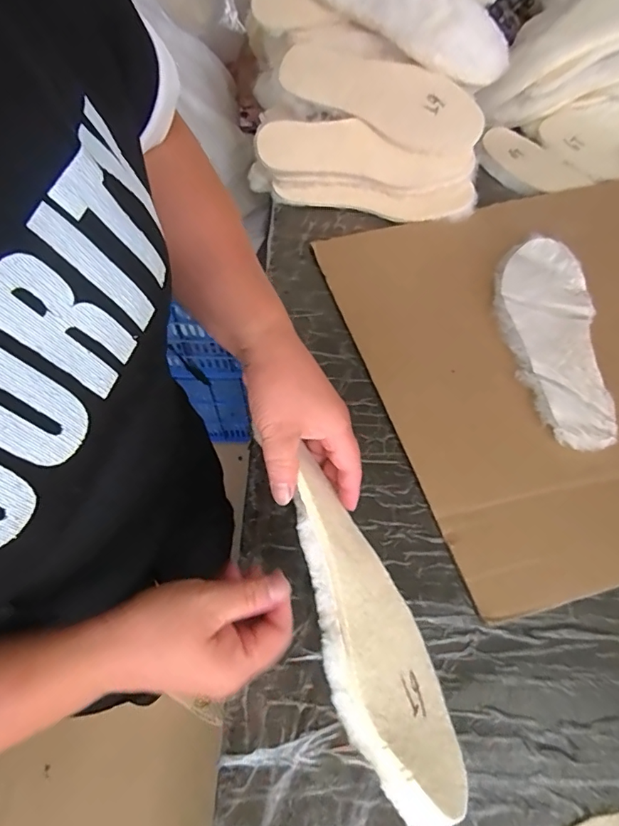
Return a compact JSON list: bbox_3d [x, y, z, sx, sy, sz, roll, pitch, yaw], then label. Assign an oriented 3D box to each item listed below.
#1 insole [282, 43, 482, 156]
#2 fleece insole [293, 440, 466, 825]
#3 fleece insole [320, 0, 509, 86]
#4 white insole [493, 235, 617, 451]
[{"bbox_3d":[0.093,-0.416,0.642,0.271,0.085,0.014,31,23,8],"label":"insole"},{"bbox_3d":[0.045,0.146,0.344,0.026,0.099,0.223,-34,67,29],"label":"fleece insole"},{"bbox_3d":[0.116,-0.504,0.624,0.283,0.027,0.095,25,95,5],"label":"fleece insole"},{"bbox_3d":[0.264,-0.090,0.536,0.099,0.011,0.282,-3,57,6],"label":"white insole"}]

